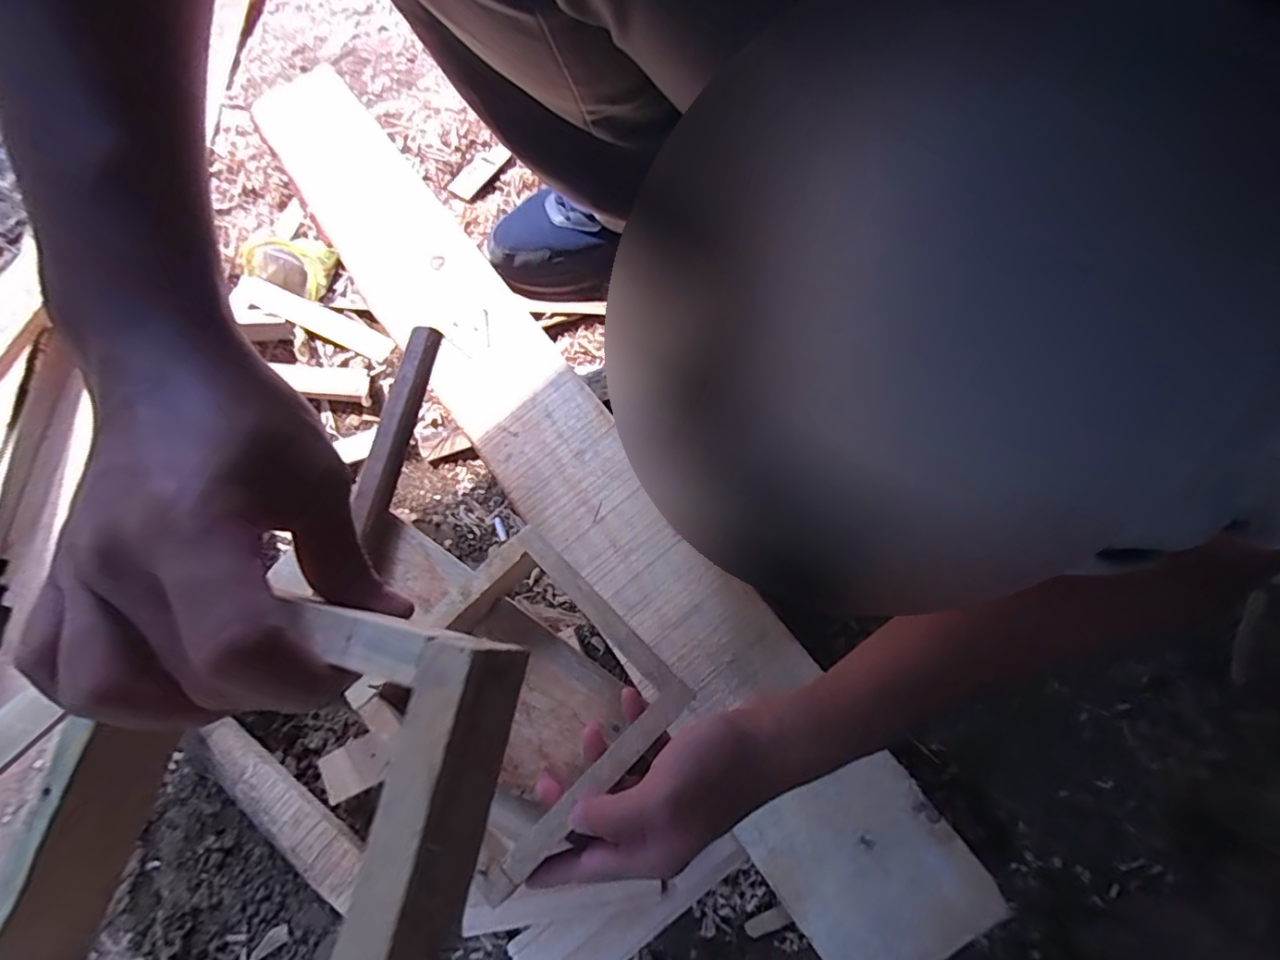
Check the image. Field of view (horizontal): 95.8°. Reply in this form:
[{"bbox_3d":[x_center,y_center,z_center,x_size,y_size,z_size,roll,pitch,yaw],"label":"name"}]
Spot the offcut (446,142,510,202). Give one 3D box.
[{"bbox_3d":[-0.179,-0.345,0.646,0.030,0.004,0.081,36,79,8],"label":"offcut"}]

